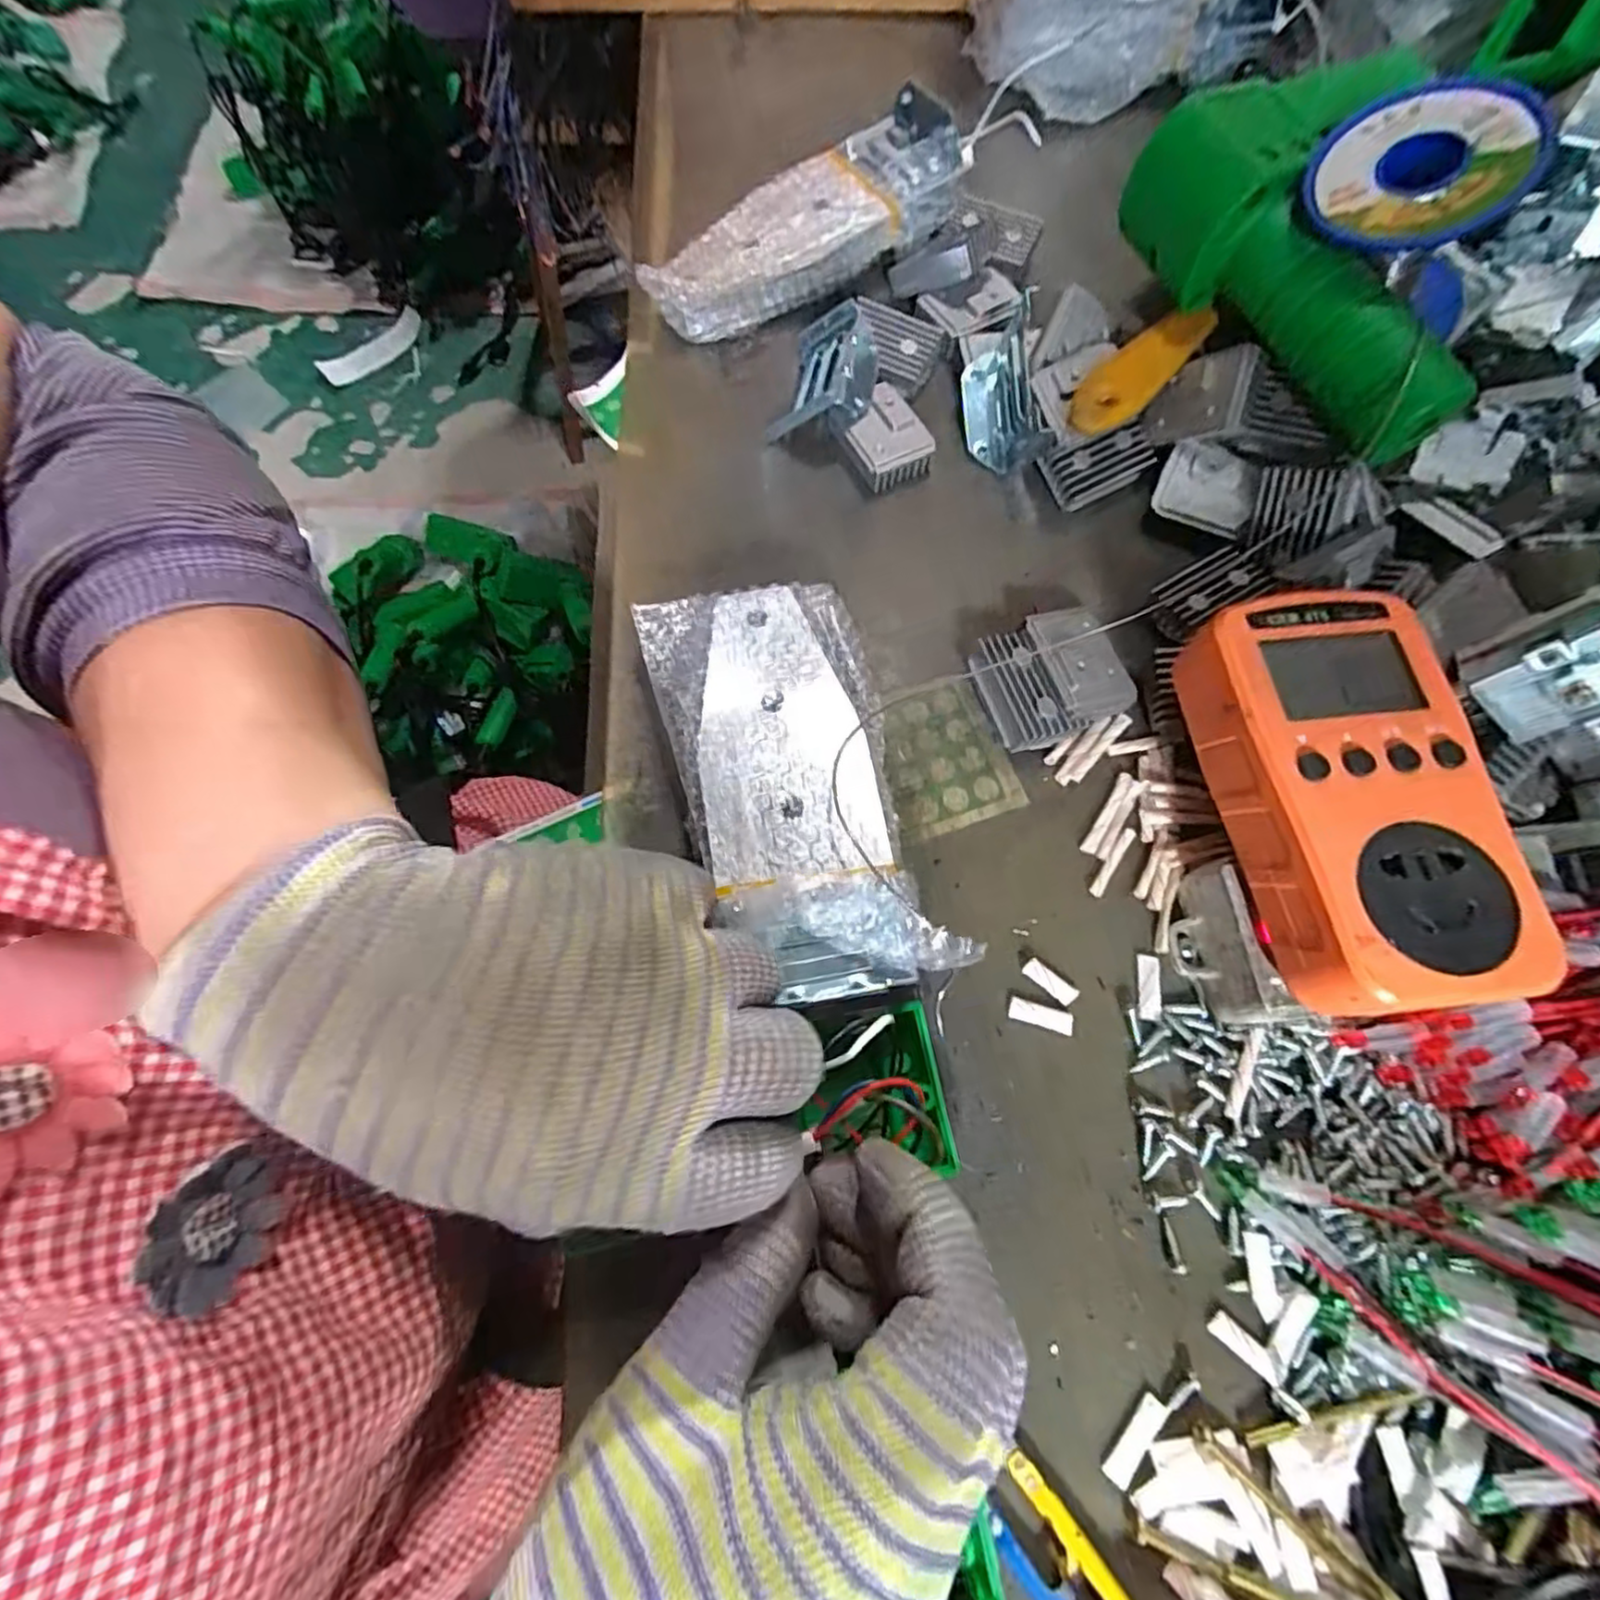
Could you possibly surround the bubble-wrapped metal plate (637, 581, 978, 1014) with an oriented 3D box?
[{"bbox_3d":[-0.002,-0.010,0.242,0.076,0.025,0.155,-18,66,-3],"label":"bubble-wrapped metal plate"}]

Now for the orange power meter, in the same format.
[{"bbox_3d":[0.167,-0.003,0.211,0.065,0.026,0.125,-6,72,-2],"label":"orange power meter"}]

